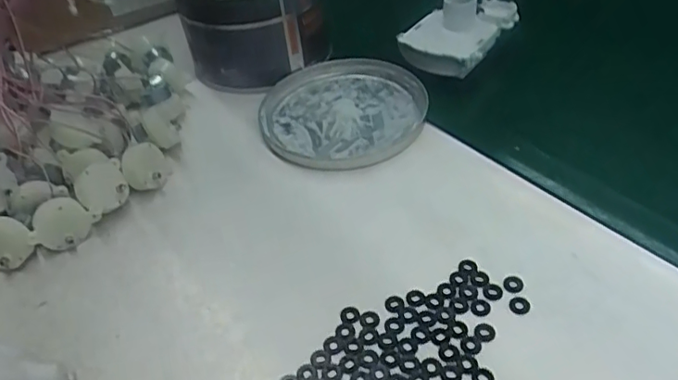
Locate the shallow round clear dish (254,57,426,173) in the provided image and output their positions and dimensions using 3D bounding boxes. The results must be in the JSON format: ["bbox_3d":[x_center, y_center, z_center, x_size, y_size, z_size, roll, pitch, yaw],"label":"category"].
[{"bbox_3d":[0.004,-0.063,0.448,0.126,0.023,0.131,-4,42,4],"label":"shallow round clear dish"}]

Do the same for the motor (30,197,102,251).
[{"bbox_3d":[-0.178,0.024,0.363,0.019,0.036,0.041,27,52,32],"label":"motor"}]

